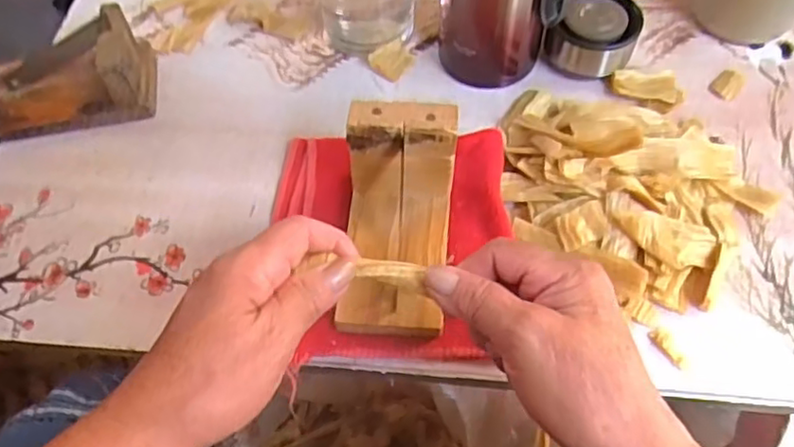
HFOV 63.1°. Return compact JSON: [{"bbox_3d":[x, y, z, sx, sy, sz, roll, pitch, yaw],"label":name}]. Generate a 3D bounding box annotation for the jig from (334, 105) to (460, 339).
[{"bbox_3d":[-0.001,-0.004,0.359,0.060,0.077,0.101,4,54,5],"label":"jig"}]

